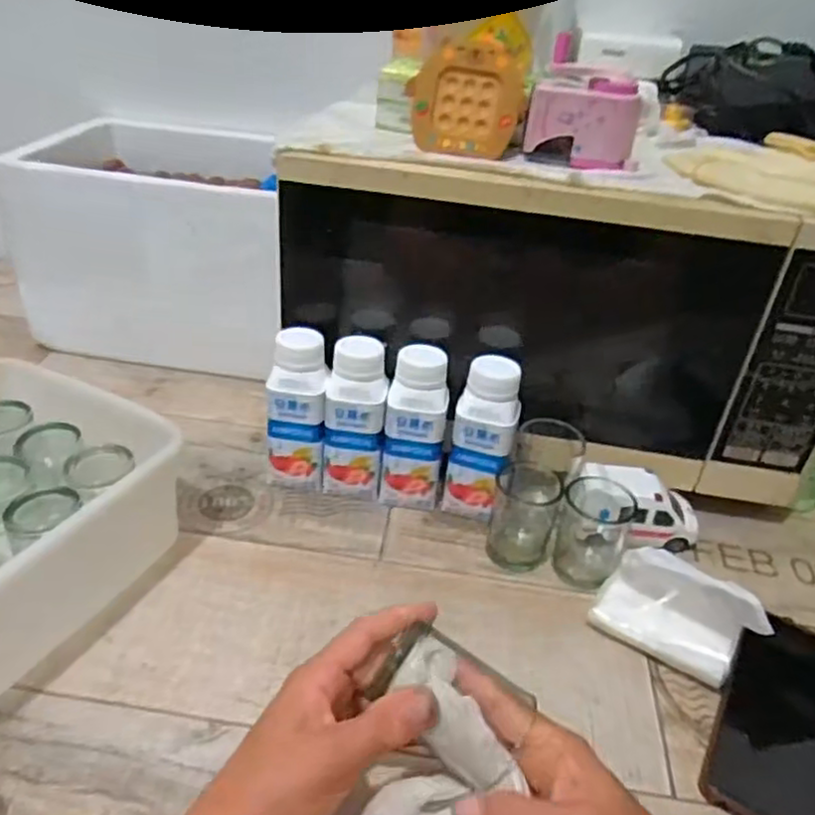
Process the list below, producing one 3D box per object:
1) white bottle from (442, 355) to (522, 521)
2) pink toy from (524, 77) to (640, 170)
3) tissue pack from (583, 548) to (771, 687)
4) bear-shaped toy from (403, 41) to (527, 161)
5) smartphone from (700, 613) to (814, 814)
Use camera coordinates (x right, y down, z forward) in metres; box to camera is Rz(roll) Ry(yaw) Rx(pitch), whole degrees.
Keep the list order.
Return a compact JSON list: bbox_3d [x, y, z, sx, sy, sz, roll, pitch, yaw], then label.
[{"bbox_3d":[0.062,0.033,0.579,0.052,0.139,0.052,11,34,8],"label":"white bottle"},{"bbox_3d":[0.130,-0.213,0.520,0.077,0.059,0.036,11,36,9],"label":"pink toy"},{"bbox_3d":[0.192,0.141,0.500,0.105,0.073,0.063,22,37,23],"label":"tissue pack"},{"bbox_3d":[0.046,-0.231,0.528,0.083,0.084,0.023,5,8,8],"label":"bear-shaped toy"},{"bbox_3d":[0.248,0.201,0.458,0.078,0.015,0.169,22,37,23],"label":"smartphone"}]

